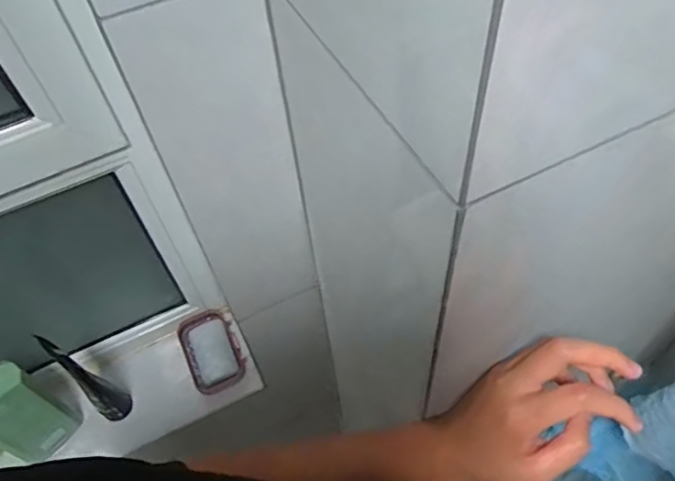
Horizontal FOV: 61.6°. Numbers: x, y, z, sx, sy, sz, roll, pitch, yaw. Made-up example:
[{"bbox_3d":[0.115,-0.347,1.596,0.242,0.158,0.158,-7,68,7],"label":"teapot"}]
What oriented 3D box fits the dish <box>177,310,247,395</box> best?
[{"bbox_3d":[-0.193,0.165,0.861,0.079,0.023,0.130,-25,55,-13],"label":"dish"}]

